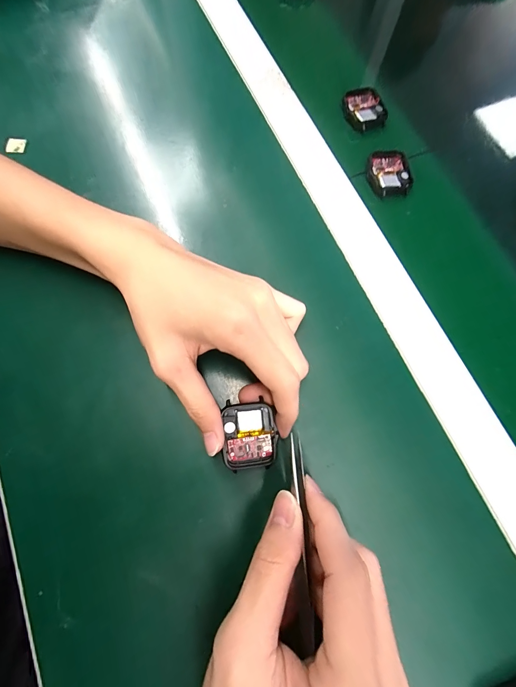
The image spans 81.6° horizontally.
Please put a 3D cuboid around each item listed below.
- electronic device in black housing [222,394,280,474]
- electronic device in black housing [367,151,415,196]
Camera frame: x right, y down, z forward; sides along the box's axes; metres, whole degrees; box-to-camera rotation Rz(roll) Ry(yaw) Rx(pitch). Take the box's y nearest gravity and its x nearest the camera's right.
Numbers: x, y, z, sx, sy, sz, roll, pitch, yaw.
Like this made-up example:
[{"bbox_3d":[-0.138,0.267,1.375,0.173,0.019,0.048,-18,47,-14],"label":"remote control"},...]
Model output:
[{"bbox_3d":[-0.006,0.064,0.209,0.035,0.011,0.047,-4,91,-5],"label":"electronic device in black housing"},{"bbox_3d":[0.122,-0.160,0.280,0.039,0.012,0.044,-1,74,-3],"label":"electronic device in black housing"}]

